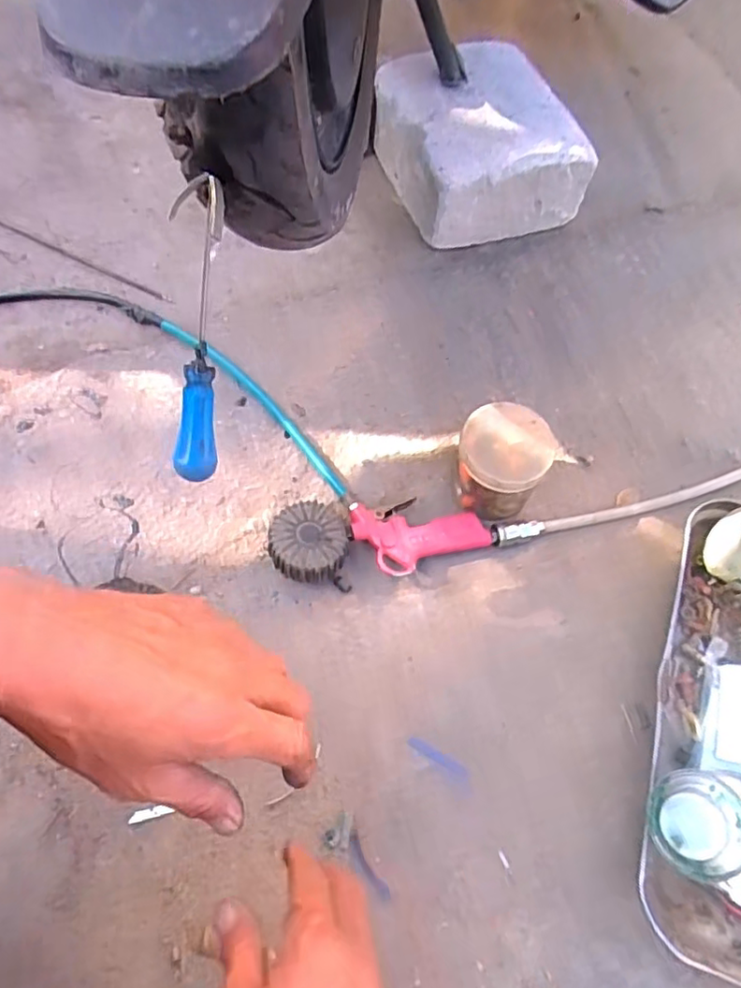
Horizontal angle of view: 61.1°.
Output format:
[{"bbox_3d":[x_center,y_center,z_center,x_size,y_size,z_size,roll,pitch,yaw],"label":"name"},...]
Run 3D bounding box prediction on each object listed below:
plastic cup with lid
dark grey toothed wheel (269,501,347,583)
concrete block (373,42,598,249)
[{"bbox_3d":[0.120,-0.029,0.581,0.080,0.074,0.078,1,62,-3],"label":"plastic cup with lid"},{"bbox_3d":[-0.055,0.043,0.572,0.066,0.040,0.068,1,62,-3],"label":"dark grey toothed wheel"},{"bbox_3d":[0.130,-0.422,0.772,0.204,0.118,0.215,-19,65,-13],"label":"concrete block"}]

